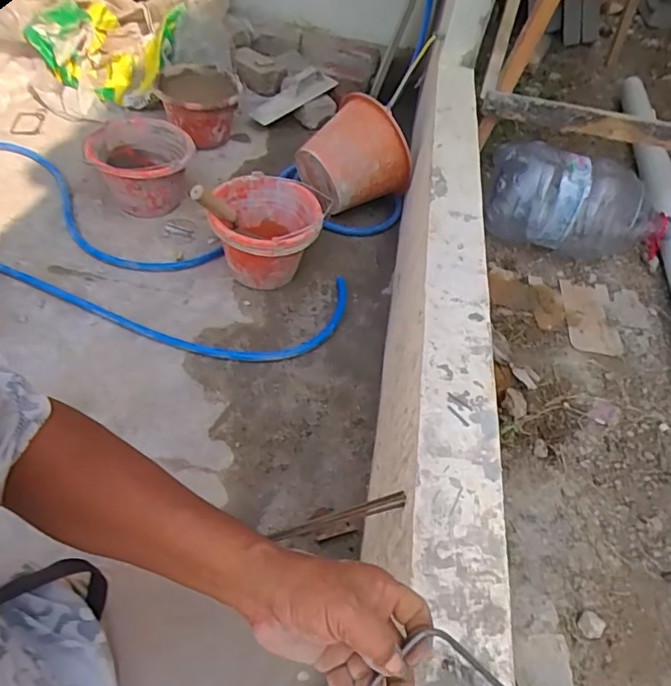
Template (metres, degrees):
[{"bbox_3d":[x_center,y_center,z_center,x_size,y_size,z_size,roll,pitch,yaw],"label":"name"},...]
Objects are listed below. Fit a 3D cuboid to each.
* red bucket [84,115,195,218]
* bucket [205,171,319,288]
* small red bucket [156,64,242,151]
[{"bbox_3d":[-0.484,-0.435,1.364,0.240,0.181,0.241,-4,51,-12],"label":"red bucket"},{"bbox_3d":[-0.156,-0.235,1.226,0.230,0.181,0.229,4,50,-5],"label":"bucket"},{"bbox_3d":[-0.401,-0.707,1.591,0.227,0.166,0.260,-4,50,-13],"label":"small red bucket"}]

